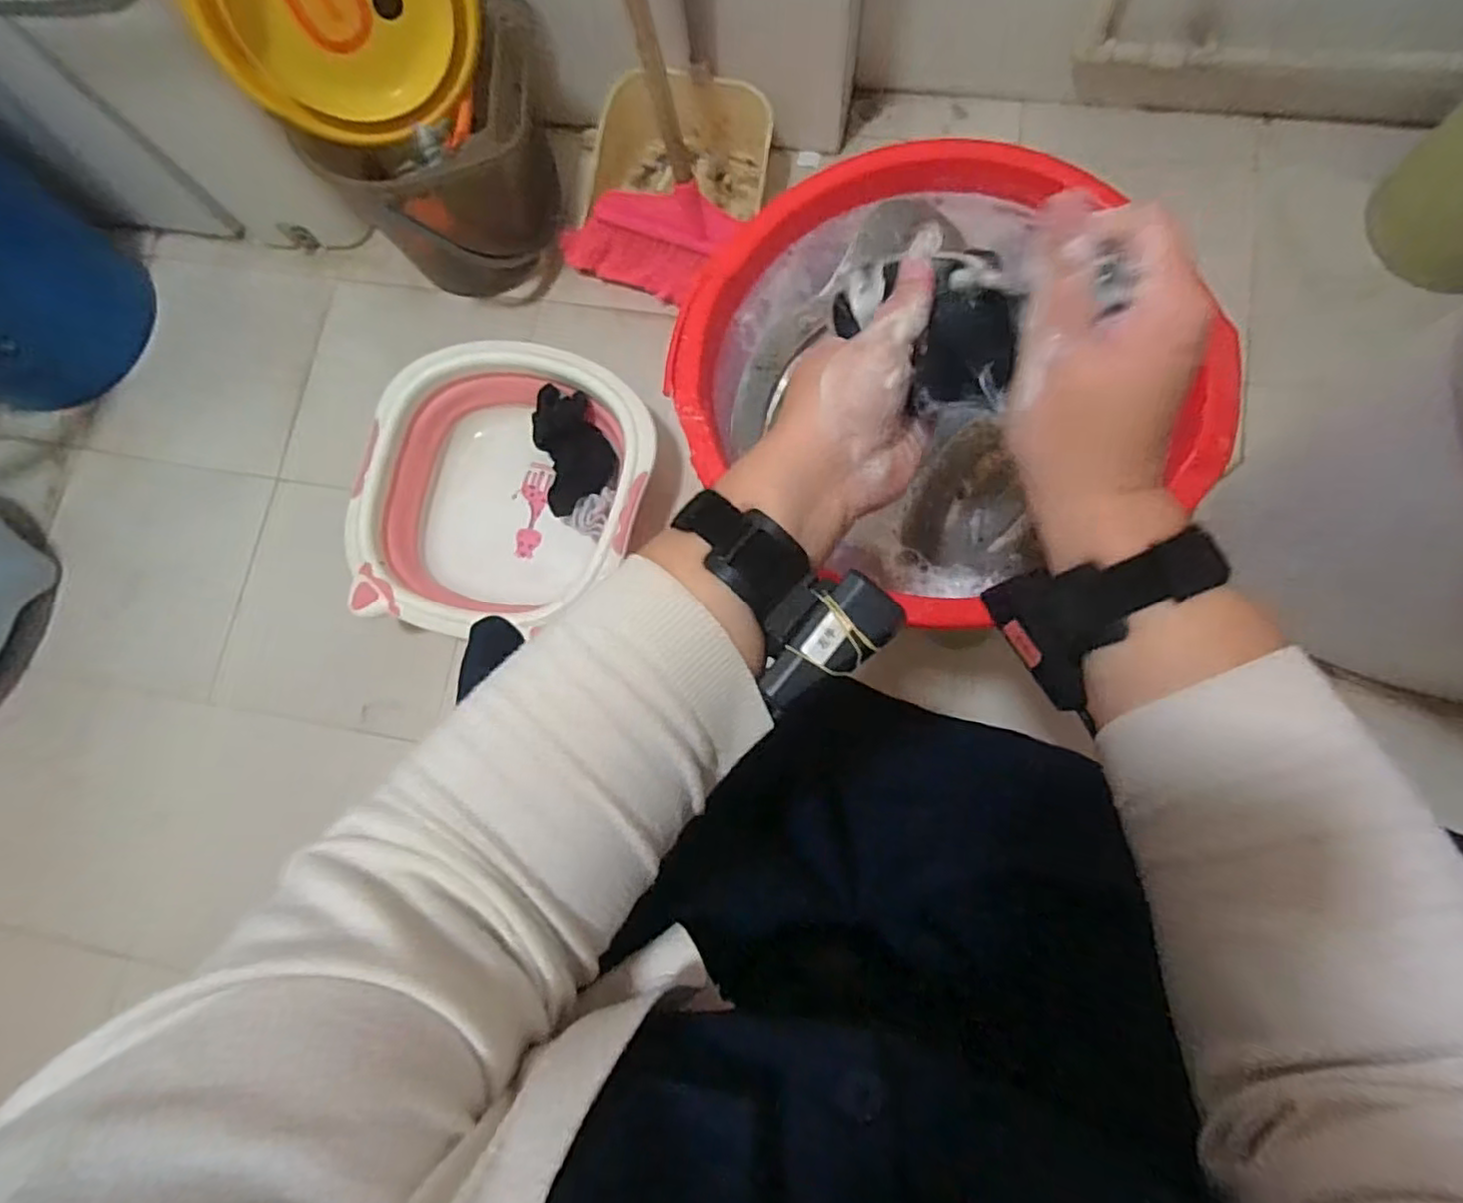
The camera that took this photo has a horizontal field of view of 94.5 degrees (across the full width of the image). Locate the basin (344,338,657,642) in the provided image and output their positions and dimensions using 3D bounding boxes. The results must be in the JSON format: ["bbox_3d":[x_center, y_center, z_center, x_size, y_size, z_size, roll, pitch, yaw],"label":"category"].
[{"bbox_3d":[-0.260,-0.123,0.803,0.334,0.113,0.334,0,83,3],"label":"basin"}]

